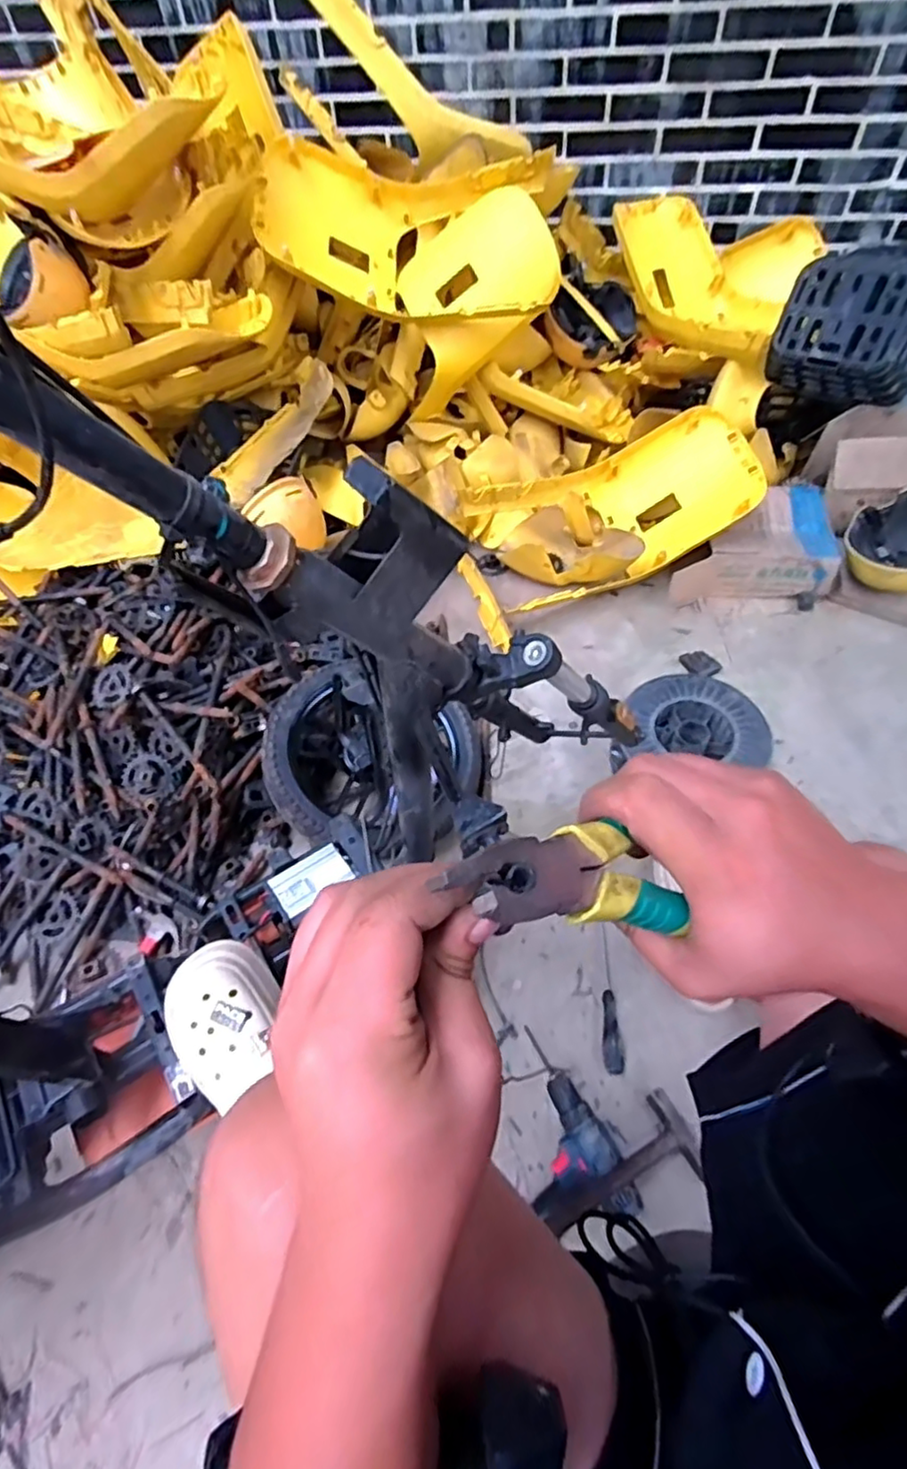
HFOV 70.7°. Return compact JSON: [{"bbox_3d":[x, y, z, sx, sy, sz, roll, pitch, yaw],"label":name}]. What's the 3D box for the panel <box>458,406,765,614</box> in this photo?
[{"bbox_3d":[0.368,-0.534,1.469,0.634,0.179,0.350,-22,57,-12],"label":"panel"}]

